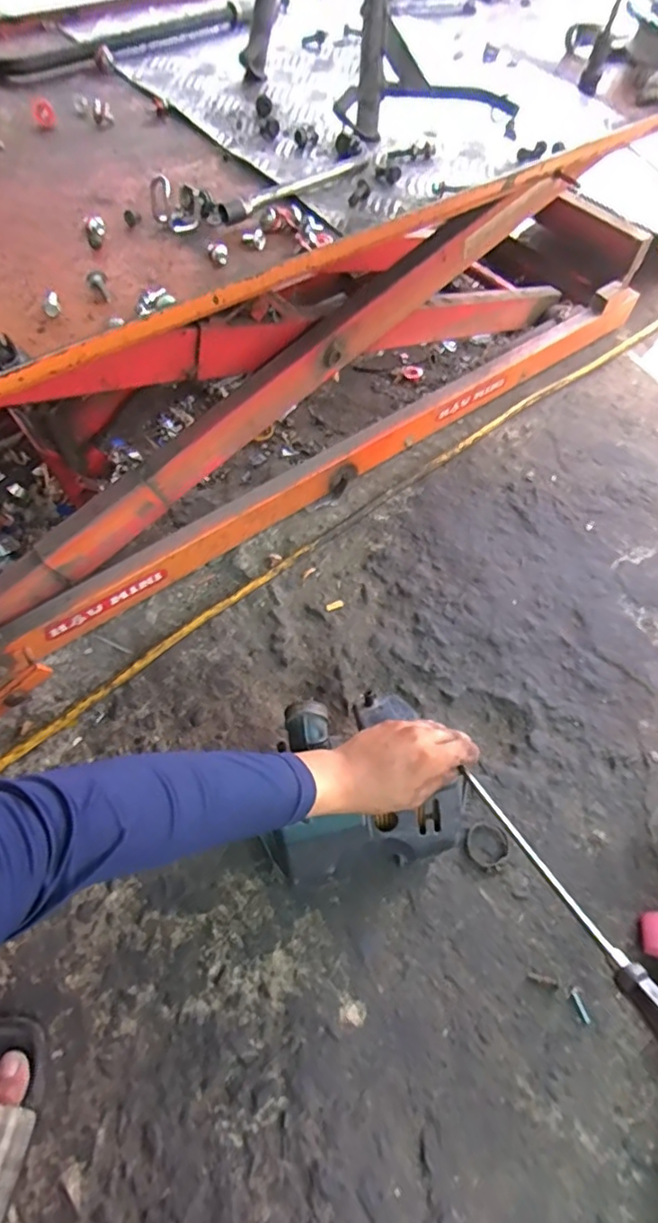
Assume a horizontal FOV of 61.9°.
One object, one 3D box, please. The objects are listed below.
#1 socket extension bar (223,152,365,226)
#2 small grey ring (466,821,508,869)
[{"bbox_3d":[-0.027,-0.373,0.481,0.167,0.018,0.015,-40,69,-22],"label":"socket extension bar"},{"bbox_3d":[0.181,0.267,0.630,0.047,0.010,0.047,1,61,-2],"label":"small grey ring"}]

